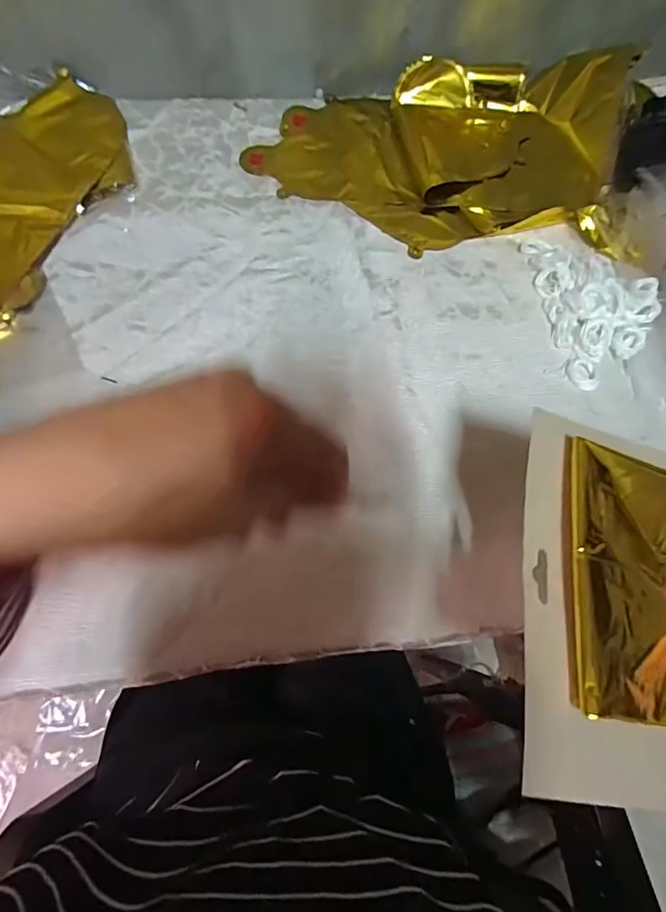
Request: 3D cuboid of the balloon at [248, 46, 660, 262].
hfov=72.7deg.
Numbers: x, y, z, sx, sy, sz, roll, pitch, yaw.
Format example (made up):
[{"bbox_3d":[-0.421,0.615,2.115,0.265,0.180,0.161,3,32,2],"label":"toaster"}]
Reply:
[{"bbox_3d":[0.143,-0.345,0.489,0.443,0.060,0.262,15,70,1],"label":"balloon"}]

